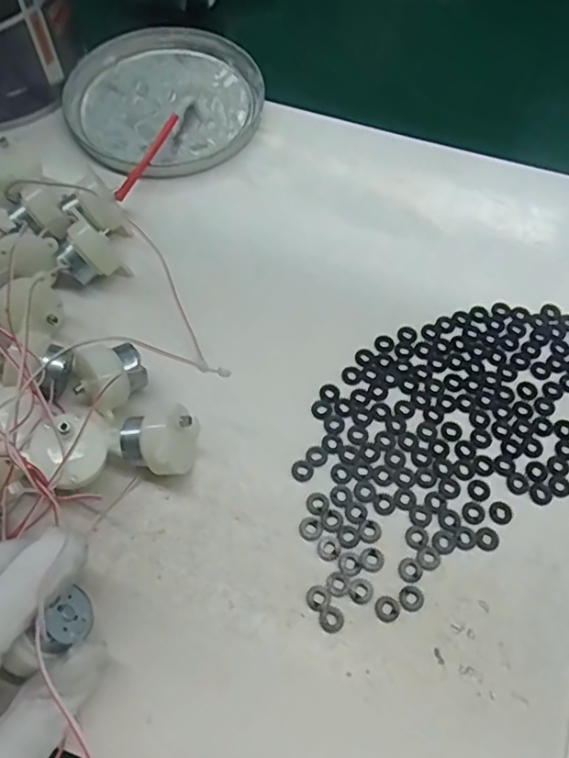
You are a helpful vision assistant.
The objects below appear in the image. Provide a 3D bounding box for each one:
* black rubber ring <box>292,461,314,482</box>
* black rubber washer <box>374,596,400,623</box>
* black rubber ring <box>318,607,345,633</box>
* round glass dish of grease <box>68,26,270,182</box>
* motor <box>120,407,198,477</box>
[{"bbox_3d":[0.009,0.044,0.280,0.011,0.004,0.010,0,64,0],"label":"black rubber ring"},{"bbox_3d":[0.045,0.100,0.252,0.011,0.004,0.010,0,64,0],"label":"black rubber washer"},{"bbox_3d":[0.021,0.103,0.249,0.010,0.004,0.011,0,64,0],"label":"black rubber ring"},{"bbox_3d":[-0.080,-0.191,0.396,0.128,0.016,0.134,0,64,0],"label":"round glass dish of grease"},{"bbox_3d":[-0.059,0.029,0.270,0.031,0.034,0.030,2,64,1],"label":"motor"}]

